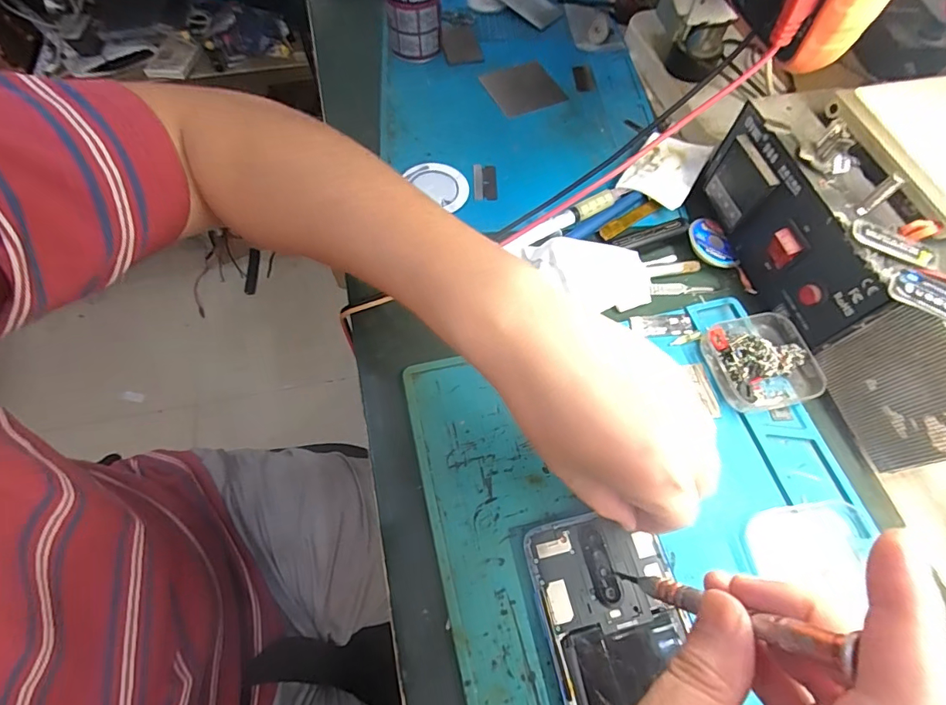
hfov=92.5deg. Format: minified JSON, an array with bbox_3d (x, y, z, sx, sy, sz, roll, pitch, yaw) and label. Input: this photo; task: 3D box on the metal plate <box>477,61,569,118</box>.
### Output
[{"bbox_3d":[0.046,-0.257,0.436,0.062,0.005,0.066,-27,67,-14],"label":"metal plate"}]

